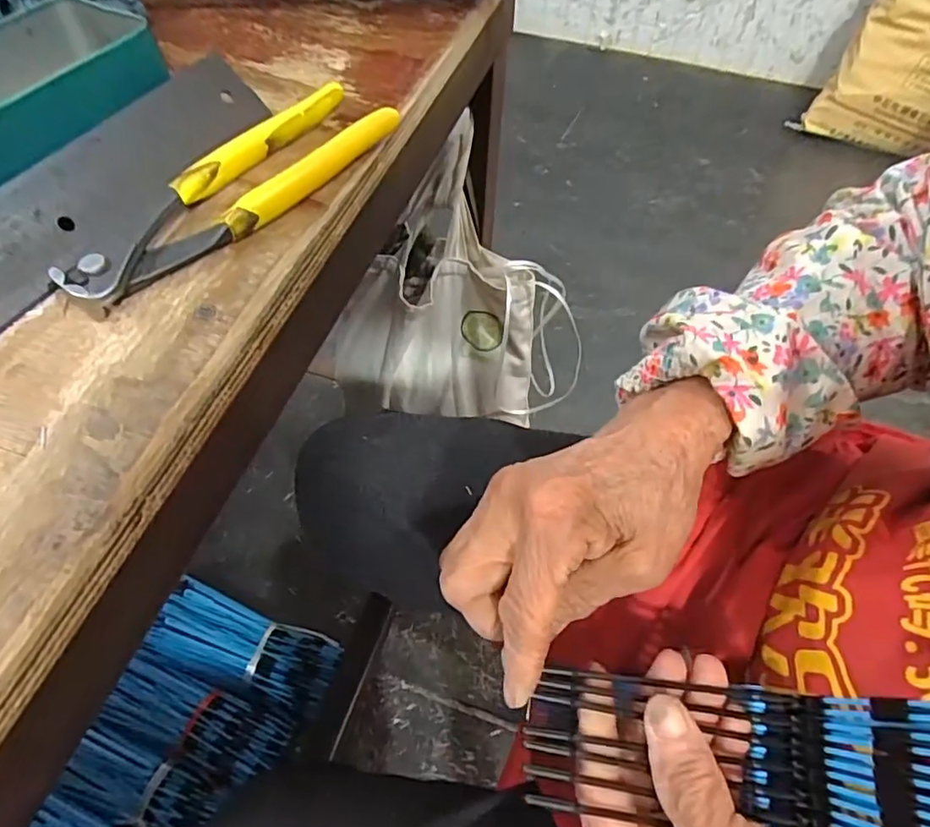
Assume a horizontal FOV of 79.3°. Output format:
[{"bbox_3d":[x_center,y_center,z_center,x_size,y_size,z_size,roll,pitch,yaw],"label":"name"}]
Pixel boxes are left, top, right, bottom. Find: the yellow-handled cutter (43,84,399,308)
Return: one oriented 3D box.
[{"bbox_3d":[-0.099,-0.100,0.247,0.041,0.017,0.160,35,62,17],"label":"yellow-handled cutter"}]

